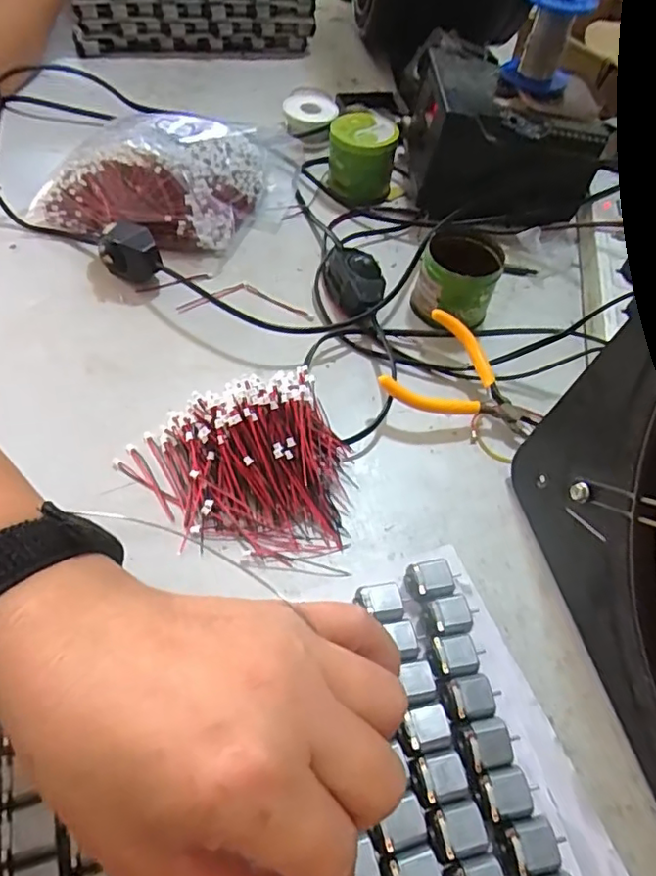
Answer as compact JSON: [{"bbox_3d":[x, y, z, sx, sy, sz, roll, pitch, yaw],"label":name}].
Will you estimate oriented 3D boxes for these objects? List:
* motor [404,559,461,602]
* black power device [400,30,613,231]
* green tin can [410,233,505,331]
[{"bbox_3d":[0.054,0.077,0.310,0.030,0.015,0.021,-11,56,-13],"label":"motor"},{"bbox_3d":[0.146,-0.253,0.499,0.139,0.102,0.136,-1,55,-6],"label":"black power device"},{"bbox_3d":[0.093,-0.114,0.428,0.057,0.047,0.068,16,55,6],"label":"green tin can"}]

